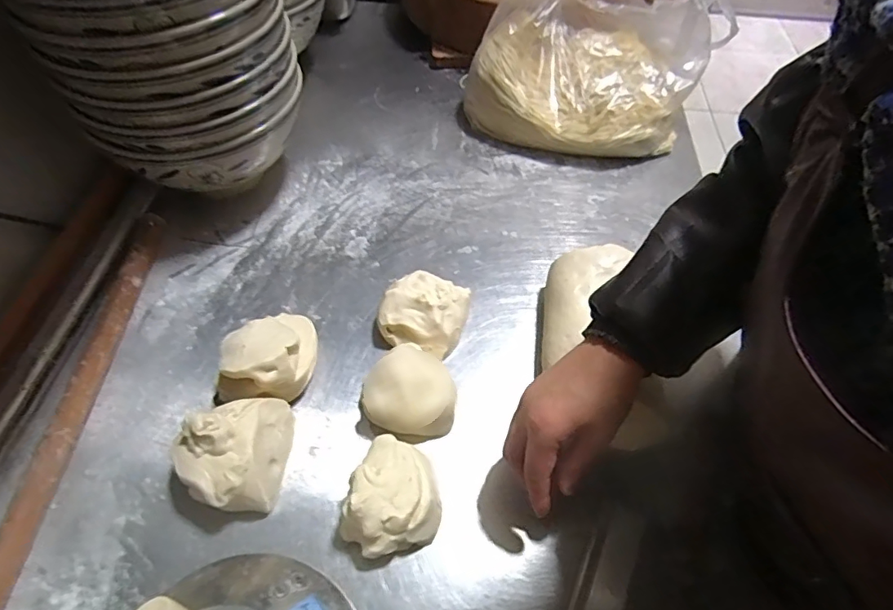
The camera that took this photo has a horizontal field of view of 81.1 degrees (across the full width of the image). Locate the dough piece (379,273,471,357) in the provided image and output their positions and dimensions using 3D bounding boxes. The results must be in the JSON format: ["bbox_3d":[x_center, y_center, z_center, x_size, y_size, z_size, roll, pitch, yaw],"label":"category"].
[{"bbox_3d":[-0.023,0.008,0.563,0.087,0.046,0.087,12,56,7],"label":"dough piece"}]

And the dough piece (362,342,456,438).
[{"bbox_3d":[-0.035,0.083,0.514,0.085,0.047,0.084,1,57,-2],"label":"dough piece"}]

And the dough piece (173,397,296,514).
[{"bbox_3d":[-0.185,0.123,0.456,0.082,0.074,0.100,6,55,3],"label":"dough piece"}]

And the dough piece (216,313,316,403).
[{"bbox_3d":[-0.173,0.046,0.517,0.084,0.069,0.097,-2,55,-2],"label":"dough piece"}]

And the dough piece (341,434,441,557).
[{"bbox_3d":[-0.040,0.162,0.441,0.077,0.057,0.095,11,56,6],"label":"dough piece"}]

